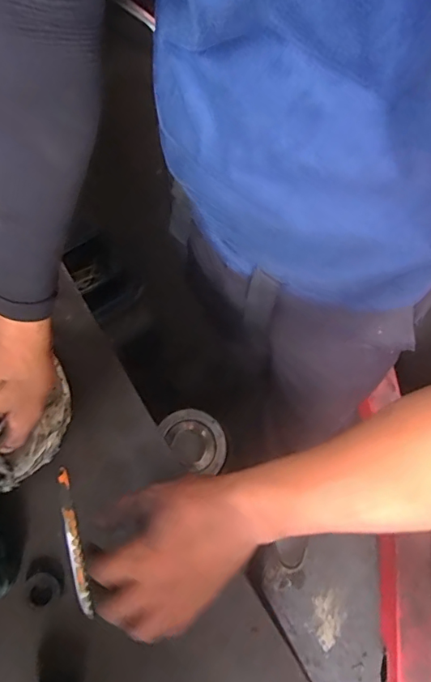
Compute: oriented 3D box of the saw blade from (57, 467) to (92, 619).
[{"bbox_3d":[-0.151,0.212,0.525,0.014,0.008,0.150,-14,74,-6],"label":"saw blade"}]

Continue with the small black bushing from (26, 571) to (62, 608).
[{"bbox_3d":[-0.177,0.253,0.503,0.032,0.009,0.033,1,73,-2],"label":"small black bushing"}]

